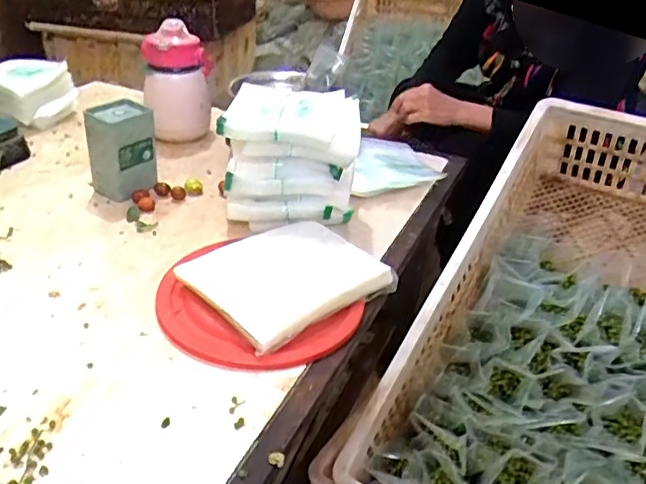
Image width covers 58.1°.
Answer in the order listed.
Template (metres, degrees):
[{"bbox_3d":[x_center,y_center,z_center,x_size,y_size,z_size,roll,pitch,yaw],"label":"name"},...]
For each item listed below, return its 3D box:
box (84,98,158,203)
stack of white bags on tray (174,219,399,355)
[{"bbox_3d":[-0.285,-0.129,0.832,0.073,0.118,0.080,19,35,25],"label":"box"},{"bbox_3d":[-0.039,0.036,0.687,0.213,0.033,0.178,-24,40,-36],"label":"stack of white bags on tray"}]

